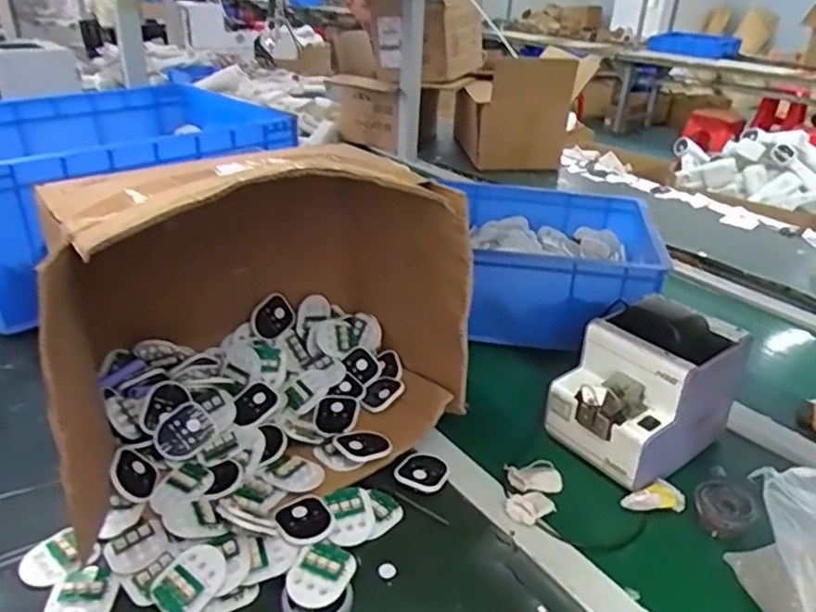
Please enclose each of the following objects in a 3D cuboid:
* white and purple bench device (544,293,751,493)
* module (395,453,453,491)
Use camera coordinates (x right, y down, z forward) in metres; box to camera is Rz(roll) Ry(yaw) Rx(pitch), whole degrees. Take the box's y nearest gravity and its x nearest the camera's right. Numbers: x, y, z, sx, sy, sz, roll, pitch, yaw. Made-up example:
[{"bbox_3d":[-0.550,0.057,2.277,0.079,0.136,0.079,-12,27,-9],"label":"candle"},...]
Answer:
[{"bbox_3d":[0.265,0.087,0.686,0.183,0.156,0.126,-16,34,-30],"label":"white and purple bench device"},{"bbox_3d":[0.016,0.170,0.642,0.051,0.012,0.044,13,30,18],"label":"module"}]

